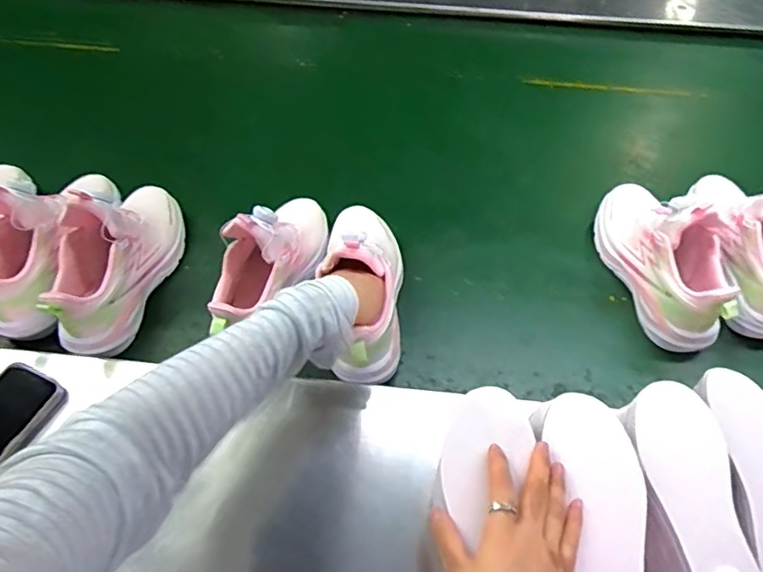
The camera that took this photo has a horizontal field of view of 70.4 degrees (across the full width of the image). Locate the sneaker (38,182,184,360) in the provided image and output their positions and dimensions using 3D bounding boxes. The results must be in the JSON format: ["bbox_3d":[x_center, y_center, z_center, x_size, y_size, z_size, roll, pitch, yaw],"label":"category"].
[{"bbox_3d":[-0.335,-0.048,0.670,0.087,0.141,0.244,9,57,8],"label":"sneaker"}]

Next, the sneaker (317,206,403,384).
[{"bbox_3d":[-0.017,-0.013,0.628,0.080,0.134,0.237,-2,56,1],"label":"sneaker"}]

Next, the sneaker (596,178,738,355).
[{"bbox_3d":[0.357,-0.053,0.680,0.089,0.132,0.247,-12,56,-6],"label":"sneaker"}]

